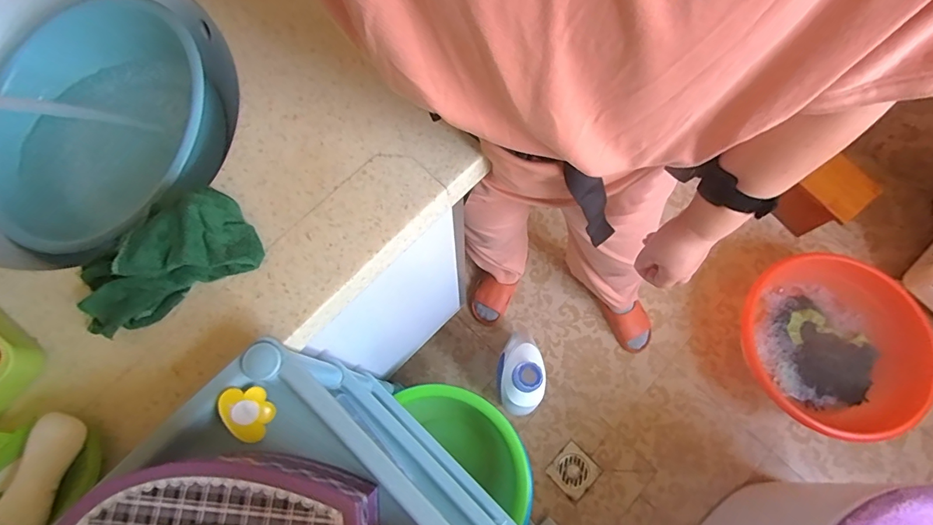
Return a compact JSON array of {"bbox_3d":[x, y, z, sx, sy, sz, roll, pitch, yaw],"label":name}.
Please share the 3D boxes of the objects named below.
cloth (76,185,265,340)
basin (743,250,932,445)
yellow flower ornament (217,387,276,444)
[{"bbox_3d":[-0.272,-0.007,0.400,0.150,0.034,0.093,-29,75,-8],"label":"cloth"},{"bbox_3d":[0.910,0.164,1.115,0.442,0.137,0.402,0,73,0],"label":"basin"},{"bbox_3d":[-0.170,0.117,0.349,0.033,0.004,0.047,-32,110,-28],"label":"yellow flower ornament"}]

